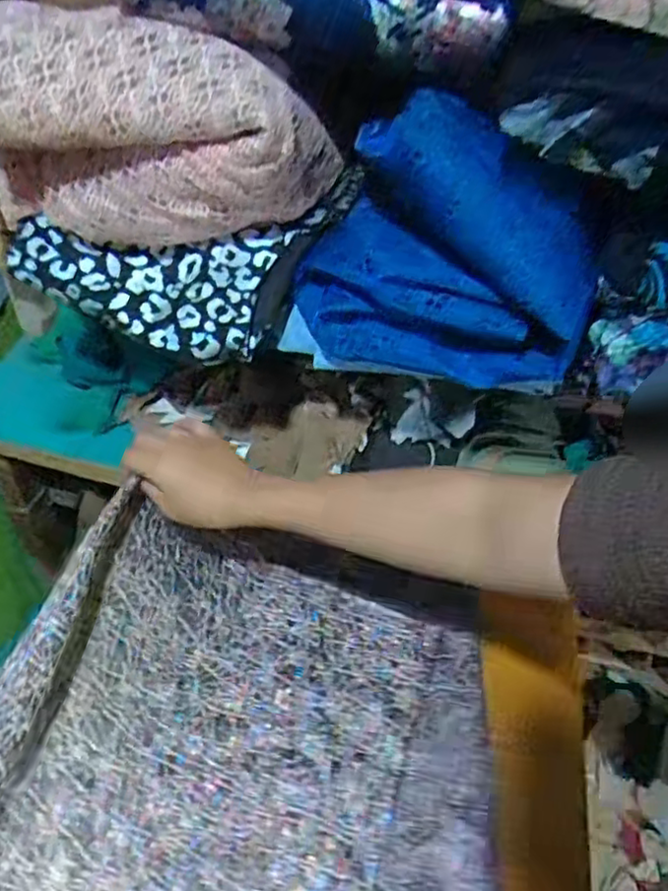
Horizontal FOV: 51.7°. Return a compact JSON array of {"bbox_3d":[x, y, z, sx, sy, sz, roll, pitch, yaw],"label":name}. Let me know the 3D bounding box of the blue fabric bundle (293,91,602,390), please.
[{"bbox_3d":[0.104,-0.171,0.609,0.265,0.227,0.088,16,48,8],"label":"blue fabric bundle"}]

